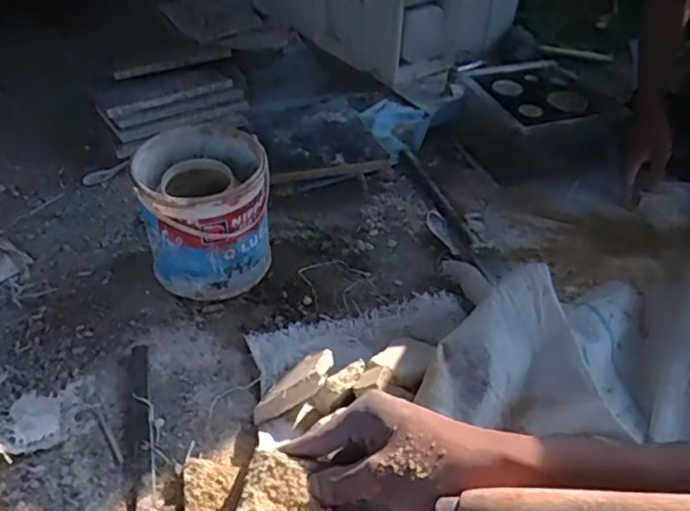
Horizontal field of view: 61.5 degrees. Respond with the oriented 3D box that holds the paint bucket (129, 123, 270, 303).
[{"bbox_3d":[-0.199,-0.060,0.850,0.167,0.194,0.183,-1,43,1],"label":"paint bucket"}]

